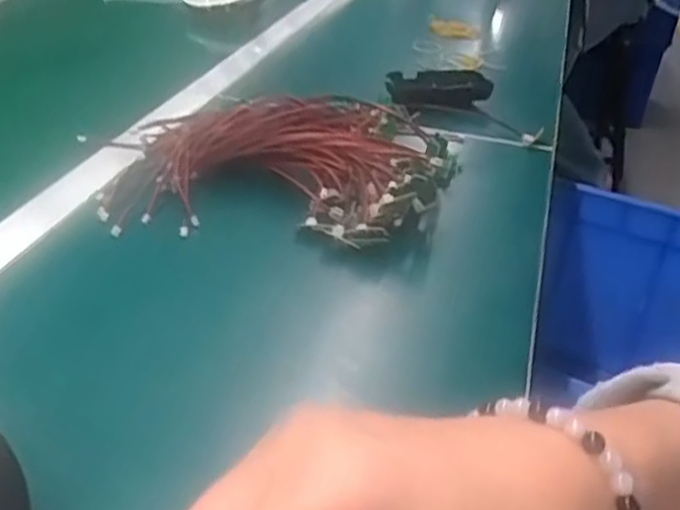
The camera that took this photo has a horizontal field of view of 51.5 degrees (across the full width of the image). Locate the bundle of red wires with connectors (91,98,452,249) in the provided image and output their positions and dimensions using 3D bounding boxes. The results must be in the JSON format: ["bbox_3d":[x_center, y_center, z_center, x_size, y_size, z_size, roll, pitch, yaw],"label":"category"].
[{"bbox_3d":[-0.055,-0.076,0.584,0.288,0.054,0.184,5,34,3],"label":"bundle of red wires with connectors"}]

